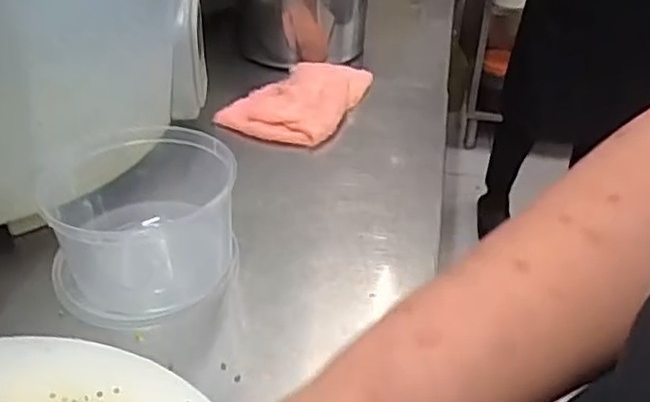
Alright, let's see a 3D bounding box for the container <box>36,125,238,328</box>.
[{"bbox_3d":[-0.144,0.009,0.552,0.144,0.085,0.136,-14,39,-20],"label":"container"}]

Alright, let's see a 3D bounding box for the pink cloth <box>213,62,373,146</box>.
[{"bbox_3d":[-0.028,-0.123,0.786,0.124,0.029,0.167,16,39,18],"label":"pink cloth"}]

